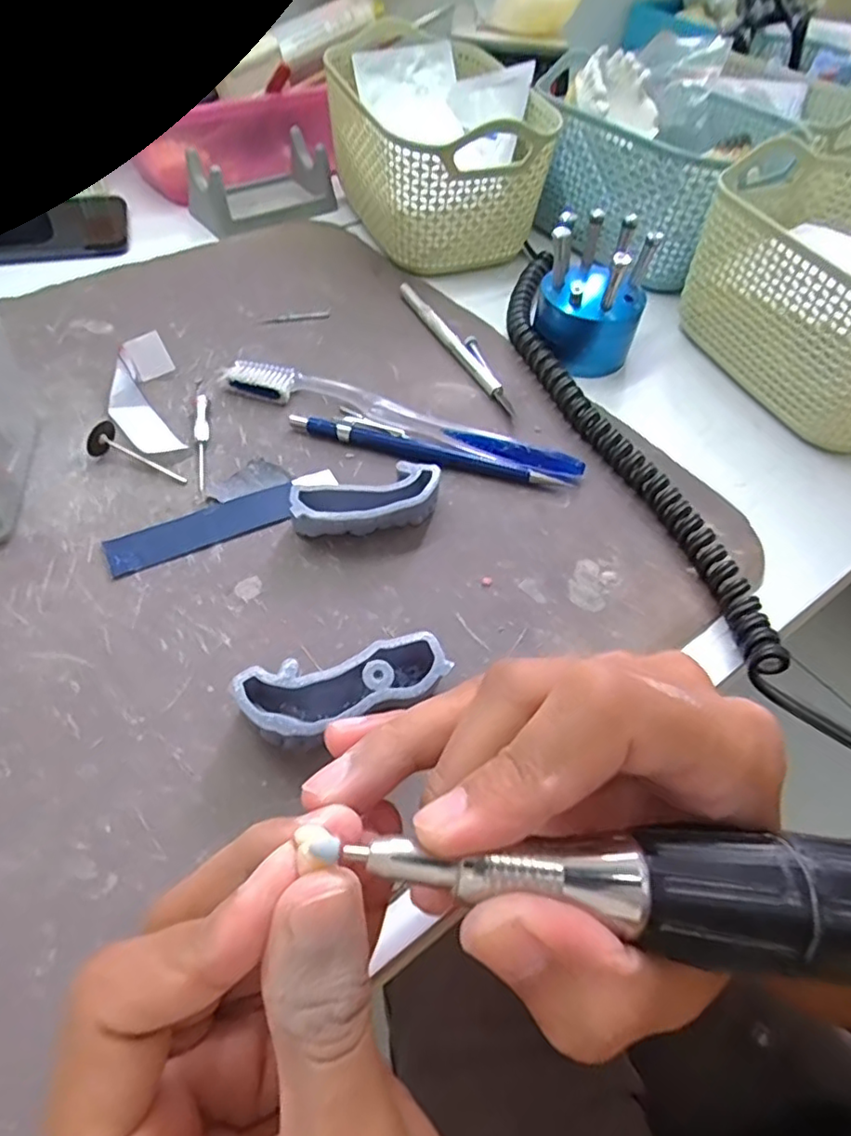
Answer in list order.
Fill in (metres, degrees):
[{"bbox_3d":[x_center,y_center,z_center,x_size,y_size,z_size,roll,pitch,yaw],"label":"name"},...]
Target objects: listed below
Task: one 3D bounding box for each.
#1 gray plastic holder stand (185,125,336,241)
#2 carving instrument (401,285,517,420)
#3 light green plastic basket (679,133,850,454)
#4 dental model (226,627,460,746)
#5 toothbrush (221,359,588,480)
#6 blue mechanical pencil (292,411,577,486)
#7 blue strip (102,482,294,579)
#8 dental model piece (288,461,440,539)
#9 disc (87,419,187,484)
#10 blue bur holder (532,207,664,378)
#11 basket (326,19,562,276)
[{"bbox_3d":[-0.122,-0.279,0.440,0.095,0.035,0.063,-37,64,-27],"label":"gray plastic holder stand"},{"bbox_3d":[0.016,-0.131,0.356,0.009,0.008,0.126,-21,58,-19],"label":"carving instrument"},{"bbox_3d":[0.228,-0.148,0.340,0.120,0.089,0.167,-17,57,-17],"label":"light green plastic basket"},{"bbox_3d":[-0.027,0.043,0.211,0.067,0.023,0.028,-18,57,-17],"label":"dental model"},{"bbox_3d":[-0.013,-0.077,0.310,0.187,0.011,0.022,18,54,8],"label":"toothbrush"},{"bbox_3d":[0.001,-0.058,0.298,0.138,0.010,0.012,14,53,6],"label":"blue mechanical pencil"},{"bbox_3d":[-0.096,-0.019,0.264,0.080,0.004,0.020,-23,58,-20],"label":"blue strip"},{"bbox_3d":[-0.024,-0.026,0.264,0.064,0.021,0.026,-18,57,-17],"label":"dental model piece"},{"bbox_3d":[-0.132,-0.050,0.277,0.044,0.015,0.016,28,56,16],"label":"disc"},{"bbox_3d":[0.095,-0.155,0.342,0.058,0.066,0.060,19,54,9],"label":"blue bur holder"},{"bbox_3d":[0.006,-0.302,0.429,0.137,0.093,0.207,-5,54,-9],"label":"basket"}]

